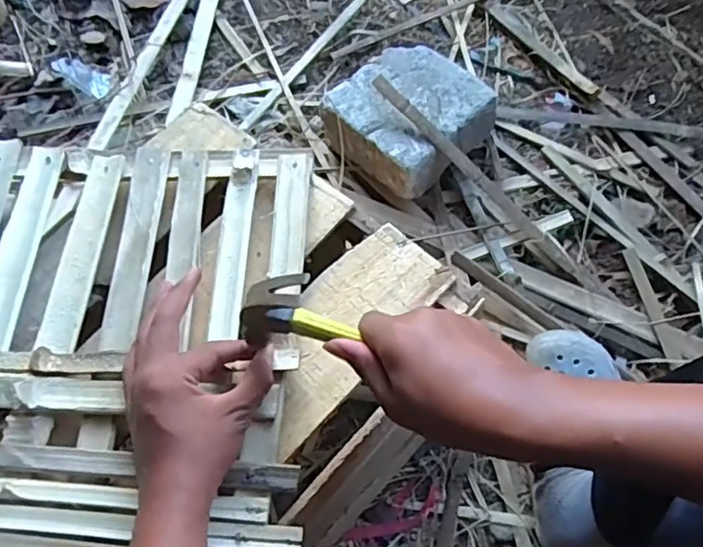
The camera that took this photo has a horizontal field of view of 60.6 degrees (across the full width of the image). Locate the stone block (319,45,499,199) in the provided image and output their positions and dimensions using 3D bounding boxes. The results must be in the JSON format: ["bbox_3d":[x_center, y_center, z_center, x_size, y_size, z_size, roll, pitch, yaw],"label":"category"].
[{"bbox_3d":[0.092,-0.238,0.943,0.201,0.119,0.207,-42,70,-14],"label":"stone block"}]

